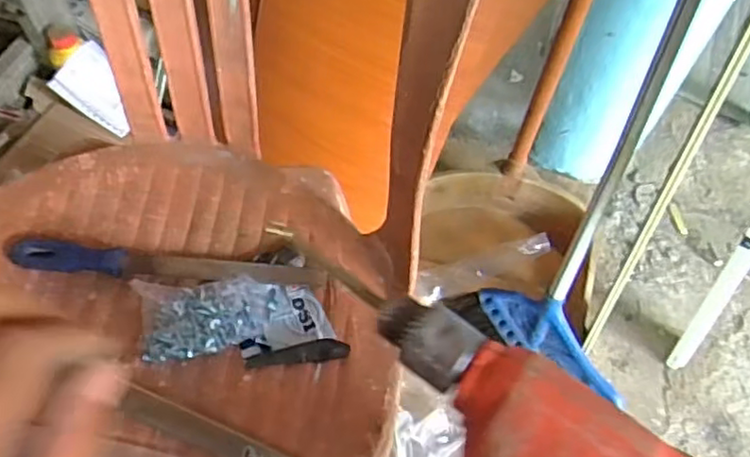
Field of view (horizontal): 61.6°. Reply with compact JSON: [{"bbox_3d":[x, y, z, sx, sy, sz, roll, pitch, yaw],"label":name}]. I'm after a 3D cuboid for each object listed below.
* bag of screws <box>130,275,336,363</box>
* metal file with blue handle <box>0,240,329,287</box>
[{"bbox_3d":[-0.101,0.062,0.460,0.131,0.019,0.056,-4,60,-5],"label":"bag of screws"},{"bbox_3d":[-0.158,0.028,0.476,0.236,0.020,0.024,5,60,0],"label":"metal file with blue handle"}]

